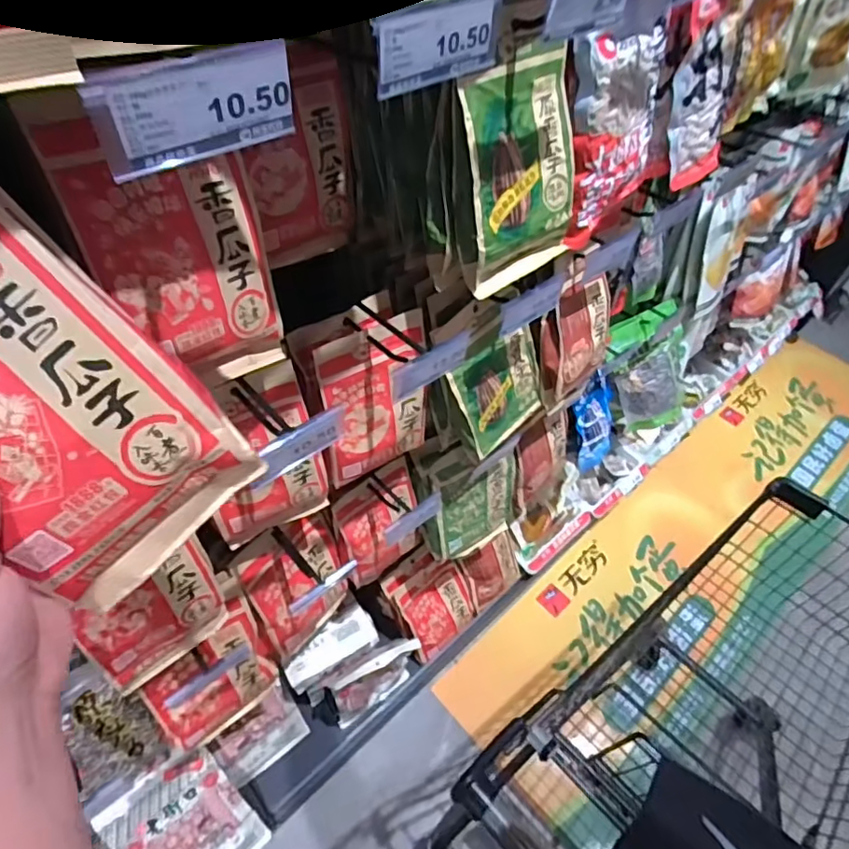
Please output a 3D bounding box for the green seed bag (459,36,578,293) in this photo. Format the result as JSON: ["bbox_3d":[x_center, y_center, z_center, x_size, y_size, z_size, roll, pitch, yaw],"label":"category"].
[{"bbox_3d":[0.097,-0.242,0.552,0.141,0.195,0.022,-35,41,-24],"label":"green seed bag"}]

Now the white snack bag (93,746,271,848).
[{"bbox_3d":[-0.393,0.689,0.953,0.173,0.025,0.251,-35,104,-29],"label":"white snack bag"}]

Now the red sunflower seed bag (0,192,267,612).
[{"bbox_3d":[-0.187,-0.003,0.283,0.130,0.205,0.030,-40,31,-8],"label":"red sunflower seed bag"}]

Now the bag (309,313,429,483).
[{"bbox_3d":[-0.059,-0.026,0.706,0.142,0.206,0.046,-28,57,-24],"label":"bag"}]

